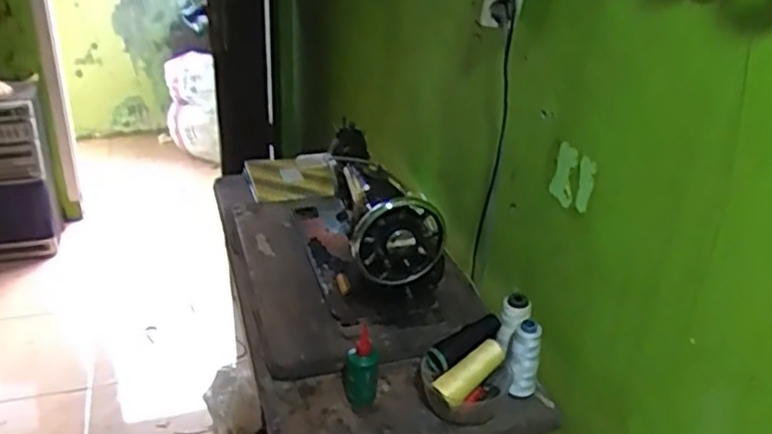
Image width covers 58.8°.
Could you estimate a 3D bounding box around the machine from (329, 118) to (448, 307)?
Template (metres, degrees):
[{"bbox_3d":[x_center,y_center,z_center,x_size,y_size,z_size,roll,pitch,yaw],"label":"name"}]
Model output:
[{"bbox_3d":[-0.005,0.008,1.121,0.152,0.200,0.276,-3,29,-11],"label":"machine"}]

